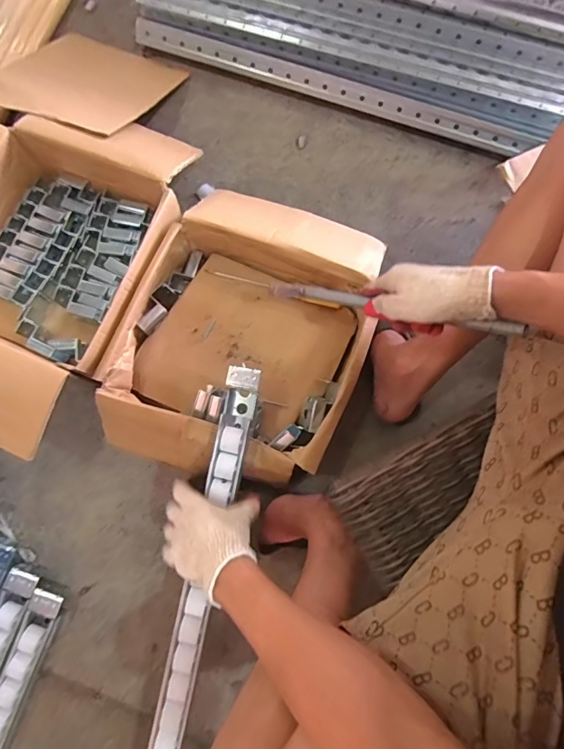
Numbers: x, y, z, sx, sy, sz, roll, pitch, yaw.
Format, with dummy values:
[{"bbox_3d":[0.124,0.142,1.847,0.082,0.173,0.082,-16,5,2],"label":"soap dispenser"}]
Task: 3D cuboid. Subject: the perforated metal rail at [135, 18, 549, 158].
[{"bbox_3d":[0.085,-0.539,0.818,0.782,0.051,0.033,21,79,4],"label":"perforated metal rail"}]

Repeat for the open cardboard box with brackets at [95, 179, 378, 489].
[{"bbox_3d":[-0.054,-0.060,0.675,0.336,0.125,0.437,17,79,3],"label":"open cardboard box with brackets"}]

